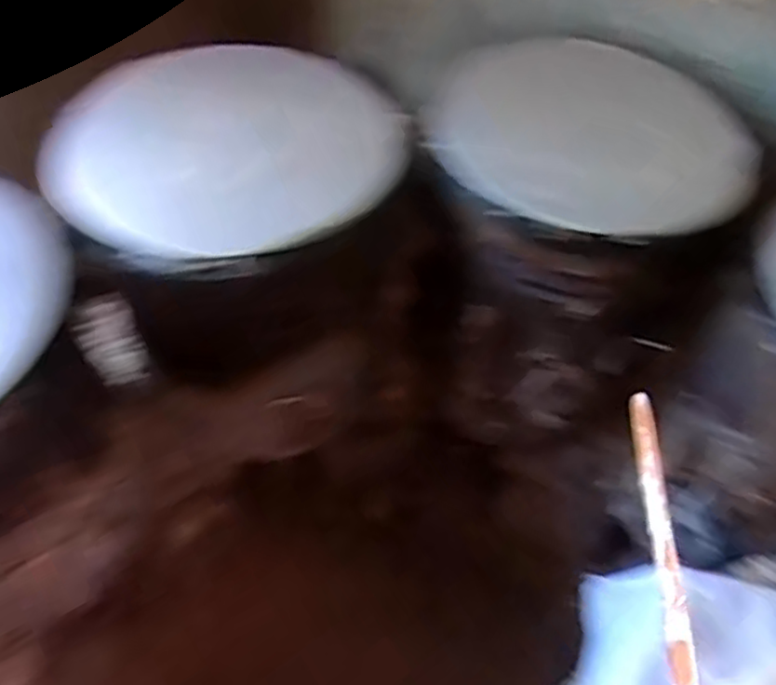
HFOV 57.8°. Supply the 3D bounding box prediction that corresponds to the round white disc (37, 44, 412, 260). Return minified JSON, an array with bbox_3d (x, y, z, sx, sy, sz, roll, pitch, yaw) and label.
[{"bbox_3d":[-0.175,-0.230,0.795,0.381,0.048,0.355,7,50,1],"label":"round white disc"}]

